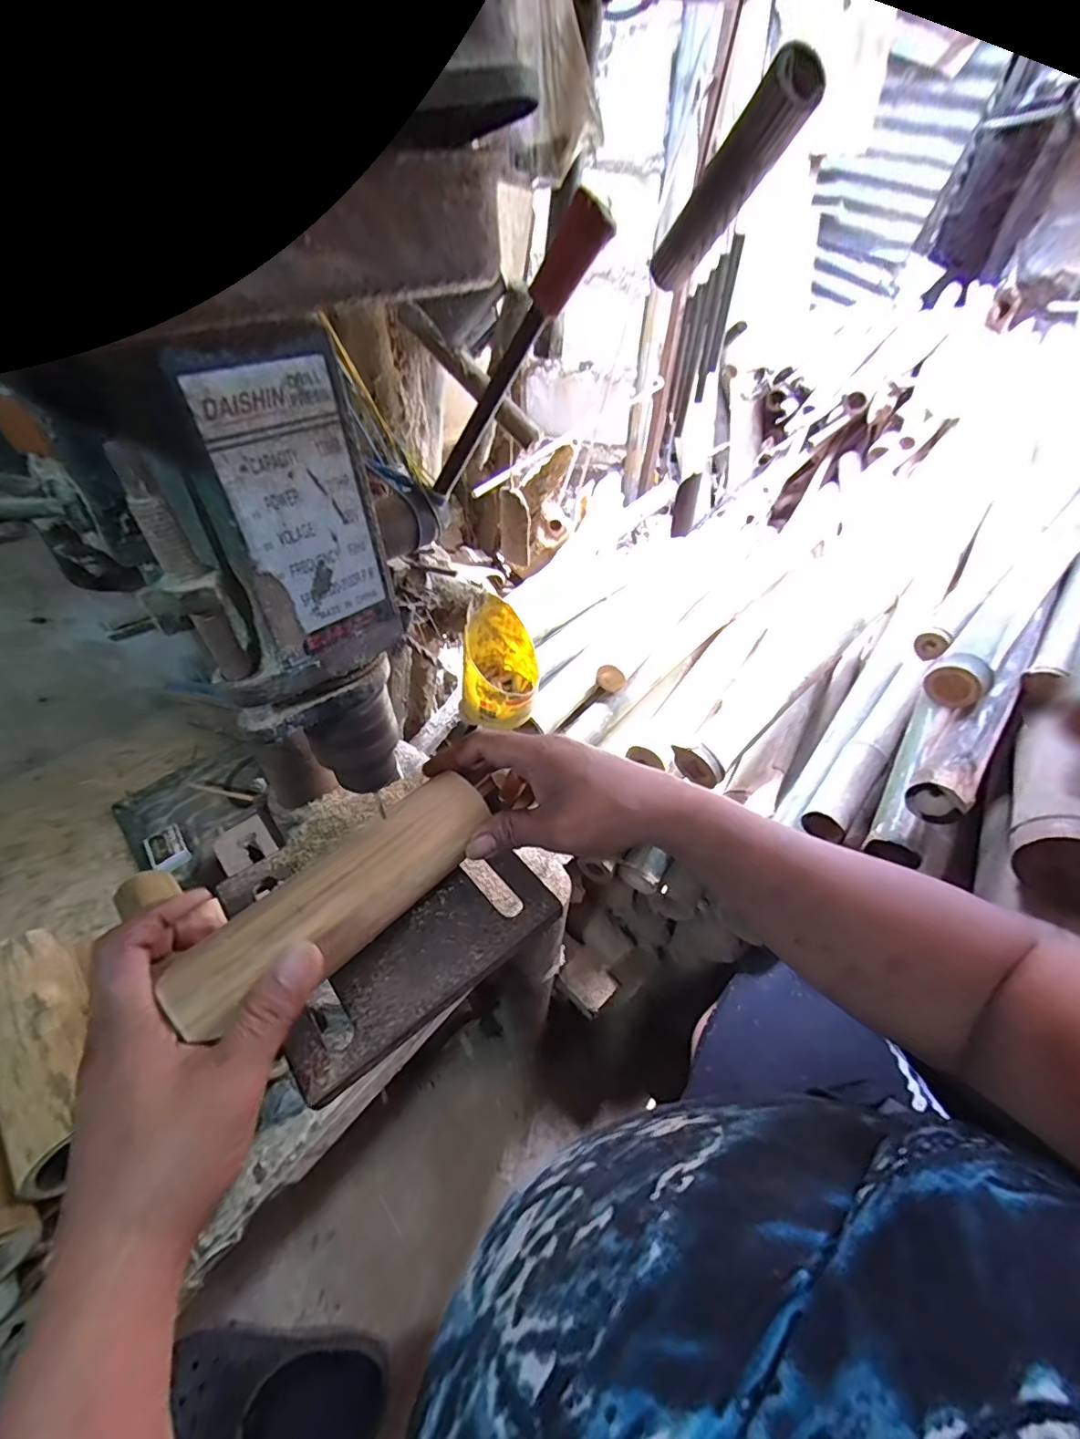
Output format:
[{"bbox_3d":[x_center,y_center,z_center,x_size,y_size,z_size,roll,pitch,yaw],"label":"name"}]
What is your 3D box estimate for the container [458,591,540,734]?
[{"bbox_3d":[-0.046,-0.070,0.645,0.083,0.132,0.105,3,43,1],"label":"container"}]

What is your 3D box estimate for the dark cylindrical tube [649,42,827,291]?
[{"bbox_3d":[0.143,-0.408,0.416,0.028,0.037,0.184,-15,6,-18],"label":"dark cylindrical tube"}]

